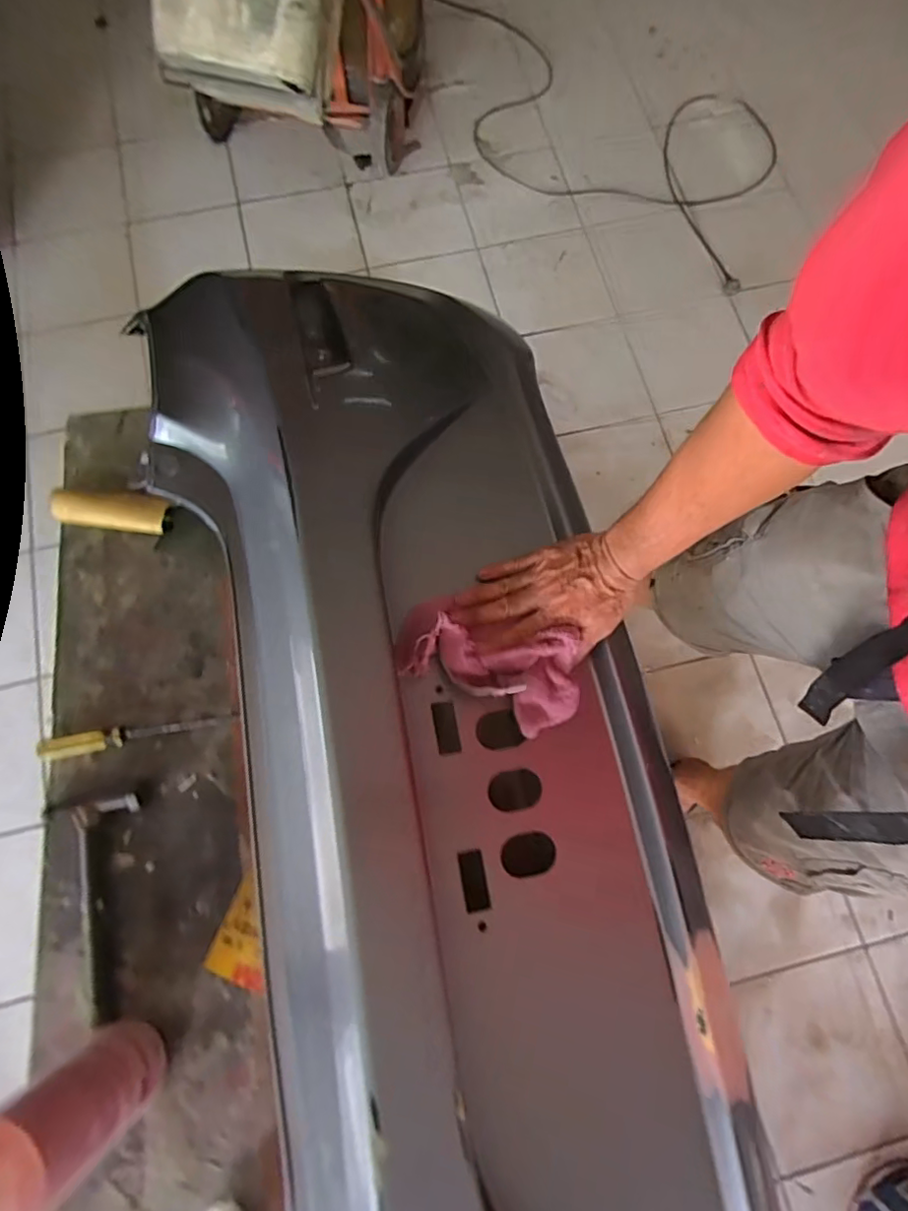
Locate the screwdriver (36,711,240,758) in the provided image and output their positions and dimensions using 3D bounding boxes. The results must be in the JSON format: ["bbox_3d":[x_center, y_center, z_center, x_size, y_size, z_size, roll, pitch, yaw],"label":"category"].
[{"bbox_3d":[-0.335,0.136,0.611,0.202,0.020,0.021,-9,75,-3],"label":"screwdriver"}]

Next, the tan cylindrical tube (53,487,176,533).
[{"bbox_3d":[-0.397,-0.109,0.672,0.136,0.030,0.044,9,74,2],"label":"tan cylindrical tube"}]

